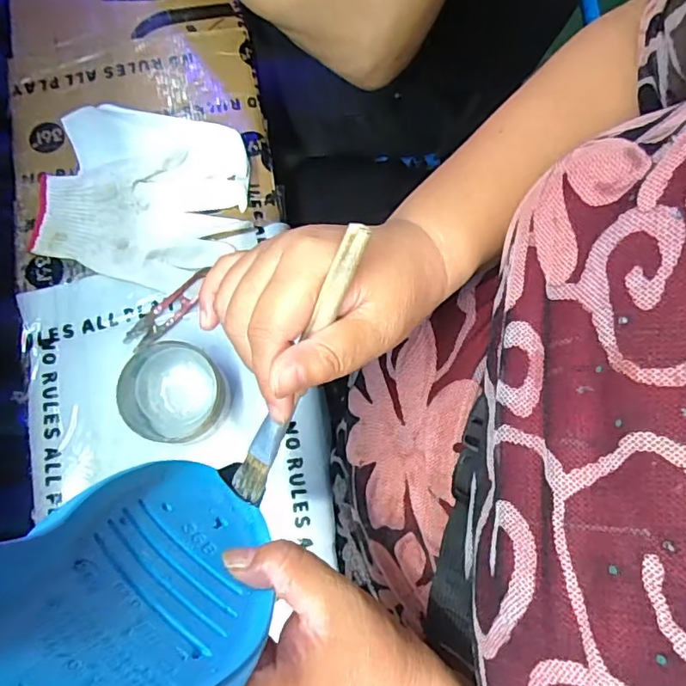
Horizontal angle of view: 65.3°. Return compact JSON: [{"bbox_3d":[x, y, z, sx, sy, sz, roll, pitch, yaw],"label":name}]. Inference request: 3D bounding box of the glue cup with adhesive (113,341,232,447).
[{"bbox_3d":[-0.141,0.043,0.457,0.084,0.045,0.081,0,77,-2],"label":"glue cup with adhesive"}]

